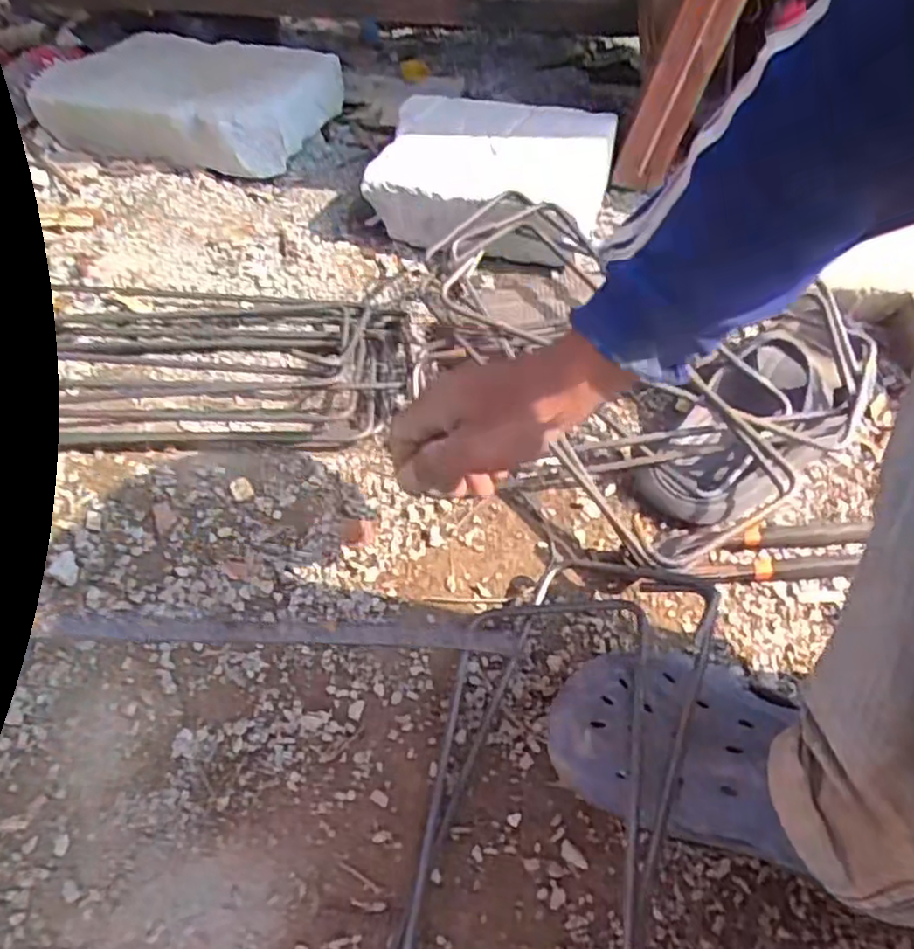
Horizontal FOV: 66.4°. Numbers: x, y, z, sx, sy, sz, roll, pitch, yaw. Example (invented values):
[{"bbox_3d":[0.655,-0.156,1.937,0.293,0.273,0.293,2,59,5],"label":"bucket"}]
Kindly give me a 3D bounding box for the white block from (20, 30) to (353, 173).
[{"bbox_3d":[-0.331,-0.453,0.845,0.335,0.091,0.161,10,54,6],"label":"white block"}]

